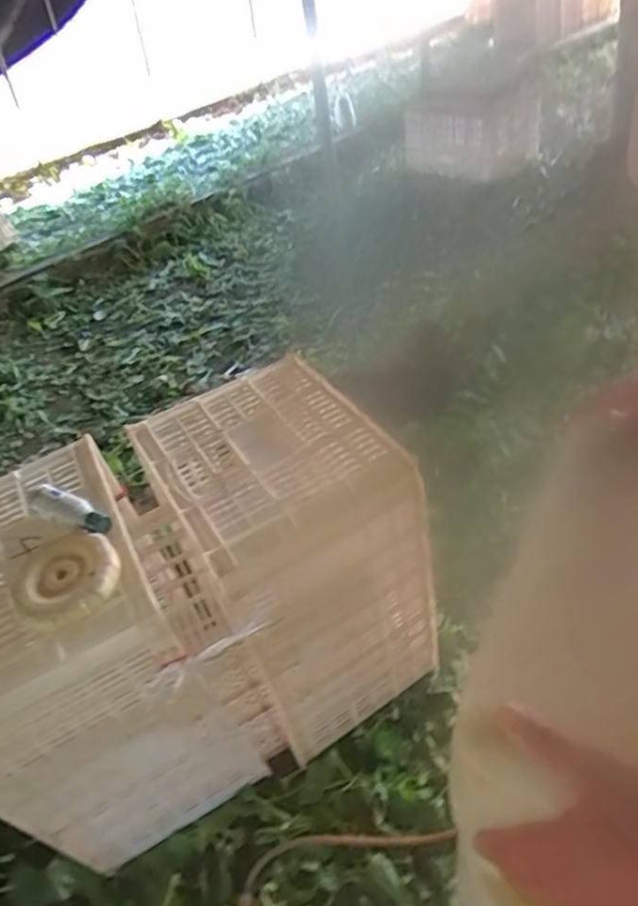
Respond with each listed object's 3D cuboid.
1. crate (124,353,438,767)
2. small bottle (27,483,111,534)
[{"bbox_3d":[-0.045,0.187,1.134,0.320,0.540,0.387,-28,43,-18],"label":"crate"},{"bbox_3d":[-0.342,0.074,0.858,0.138,0.033,0.035,22,45,13],"label":"small bottle"}]

